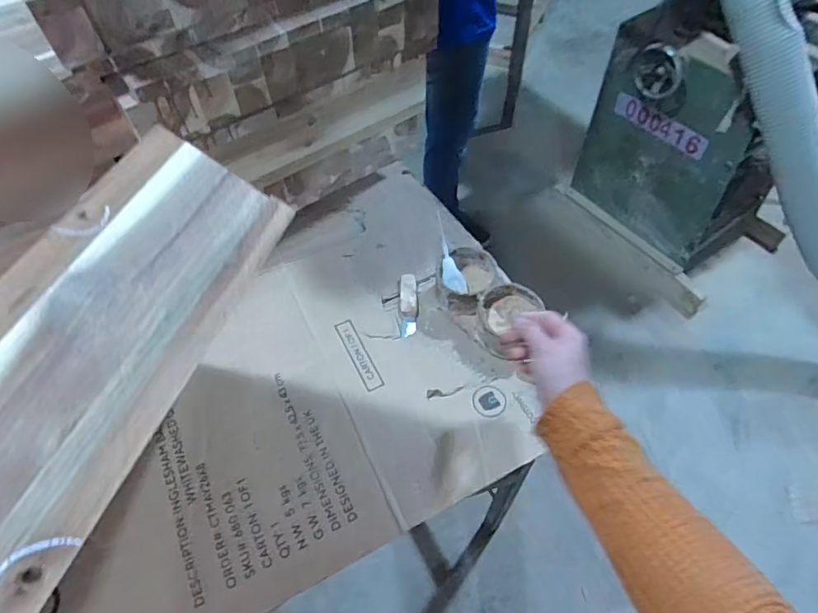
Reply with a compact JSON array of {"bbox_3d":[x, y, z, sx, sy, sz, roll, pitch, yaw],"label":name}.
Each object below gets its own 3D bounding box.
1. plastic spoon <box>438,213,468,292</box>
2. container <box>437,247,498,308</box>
[{"bbox_3d":[0.053,-0.071,0.686,0.027,0.009,0.112,-13,84,-7],"label":"plastic spoon"},{"bbox_3d":[0.078,-0.035,0.688,0.079,0.043,0.082,-1,55,1],"label":"container"}]

